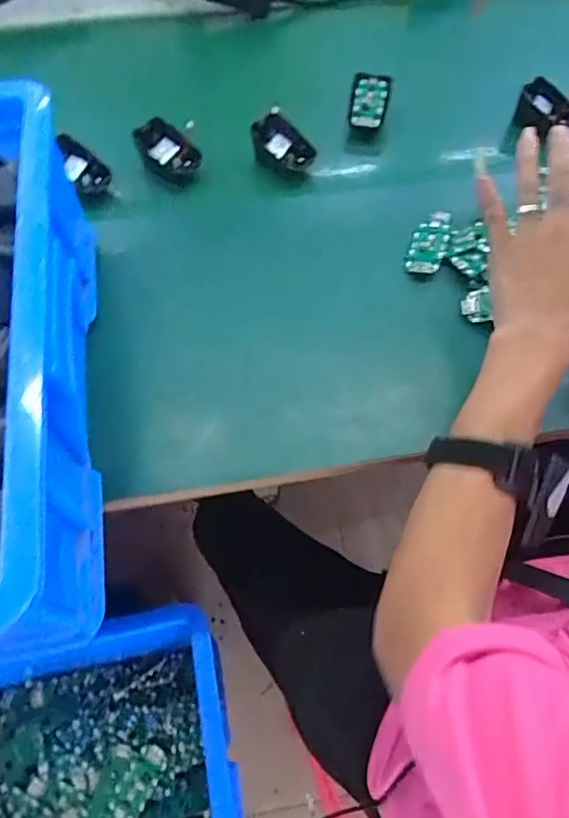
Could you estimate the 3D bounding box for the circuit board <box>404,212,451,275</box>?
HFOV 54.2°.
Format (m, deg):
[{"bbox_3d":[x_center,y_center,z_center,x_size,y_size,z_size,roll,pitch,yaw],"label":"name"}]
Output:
[{"bbox_3d":[0.136,-0.158,0.522,0.033,0.009,0.076,17,61,10],"label":"circuit board"}]

